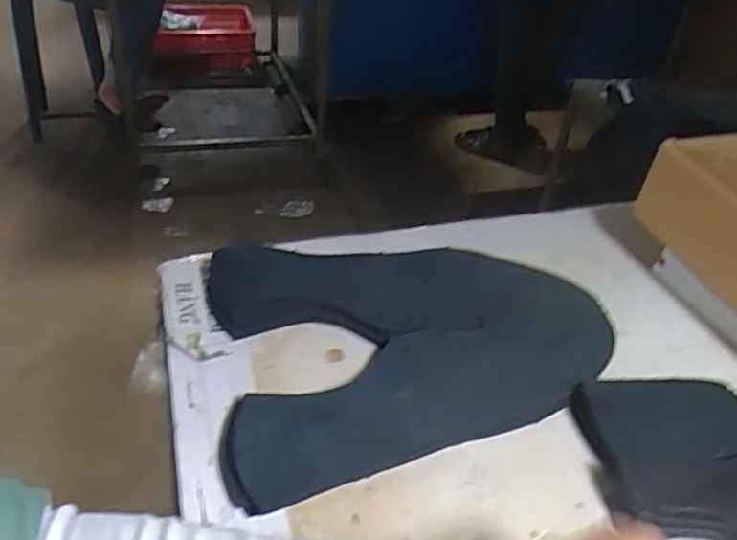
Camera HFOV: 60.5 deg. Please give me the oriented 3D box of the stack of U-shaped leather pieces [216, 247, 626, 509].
[{"bbox_3d":[0.025,0.042,0.474,0.296,0.029,0.206,-12,41,-22],"label":"stack of U-shaped leather pieces"}]

